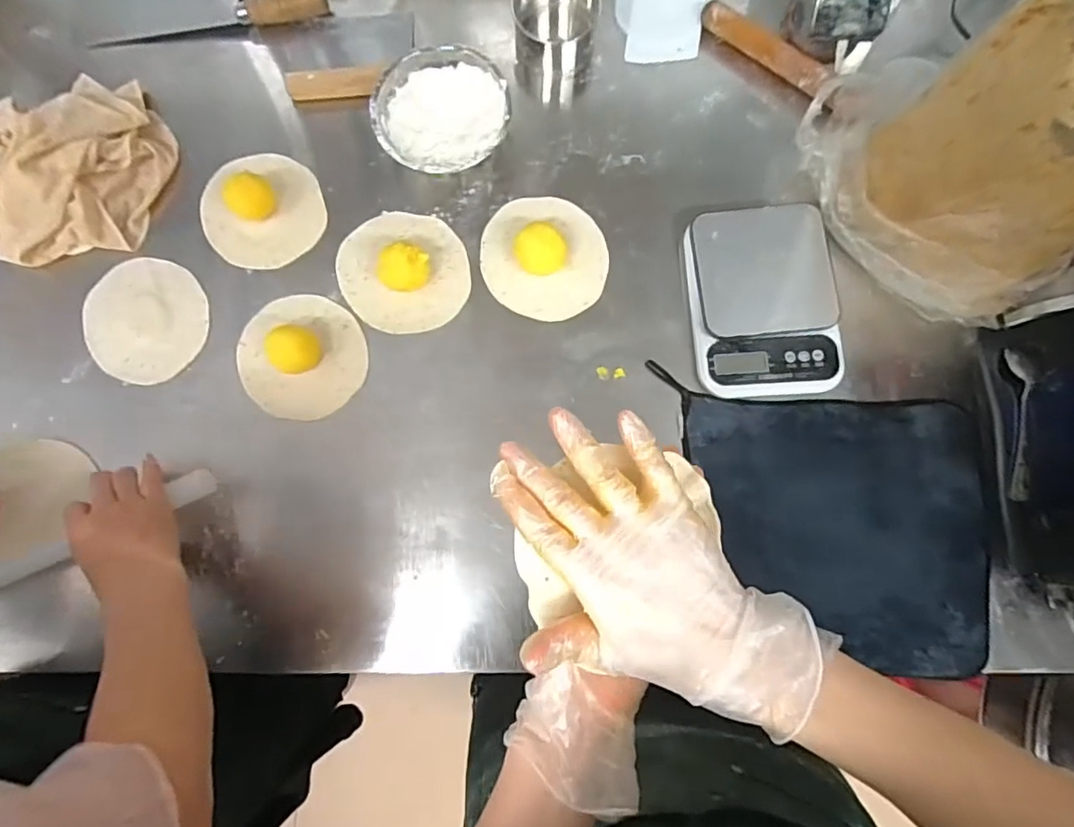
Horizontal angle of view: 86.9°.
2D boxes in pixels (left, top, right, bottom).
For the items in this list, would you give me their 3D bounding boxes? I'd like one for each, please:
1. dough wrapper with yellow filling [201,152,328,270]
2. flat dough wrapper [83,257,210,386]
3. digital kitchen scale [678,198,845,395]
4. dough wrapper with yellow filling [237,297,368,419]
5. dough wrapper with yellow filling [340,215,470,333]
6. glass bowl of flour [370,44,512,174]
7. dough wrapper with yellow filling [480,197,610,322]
[{"bbox_3d":[-0.306,-0.229,0.612,0.127,0.049,0.133,0,80,-1],"label":"dough wrapper with yellow filling"},{"bbox_3d":[-0.423,-0.101,0.612,0.128,0.007,0.131,0,82,-3],"label":"flat dough wrapper"},{"bbox_3d":[0.237,-0.116,0.595,0.147,0.030,0.193,-7,81,-2],"label":"digital kitchen scale"},{"bbox_3d":[-0.253,-0.067,0.589,0.139,0.049,0.127,0,80,-1],"label":"dough wrapper with yellow filling"},{"bbox_3d":[-0.146,-0.160,0.603,0.133,0.043,0.145,0,80,-1],"label":"dough wrapper with yellow filling"},{"bbox_3d":[-0.101,-0.323,0.620,0.141,0.057,0.133,0,80,-1],"label":"glass bowl of flour"},{"bbox_3d":[0.008,-0.173,0.606,0.137,0.038,0.140,-5,80,-2],"label":"dough wrapper with yellow filling"}]

